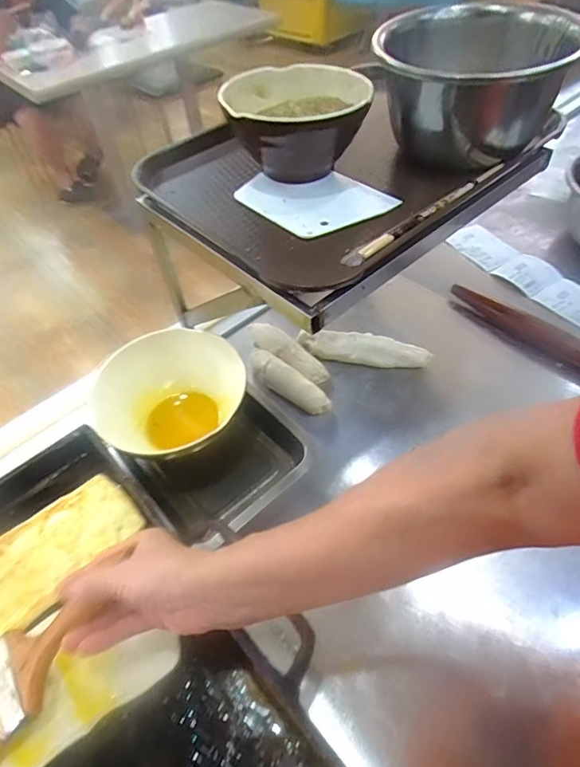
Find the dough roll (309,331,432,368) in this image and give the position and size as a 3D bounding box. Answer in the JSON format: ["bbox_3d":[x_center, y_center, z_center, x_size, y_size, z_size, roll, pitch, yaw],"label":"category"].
[{"bbox_3d":[0.112,-0.049,0.655,0.162,0.029,0.035,8,52,11],"label":"dough roll"}]

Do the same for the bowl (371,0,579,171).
[{"bbox_3d":[0.182,-0.298,0.471,0.174,0.109,0.201,24,56,23],"label":"bowl"}]

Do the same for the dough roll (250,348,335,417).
[{"bbox_3d":[-0.003,-0.002,0.628,0.132,0.025,0.038,33,60,28],"label":"dough roll"}]

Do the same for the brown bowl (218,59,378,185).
[{"bbox_3d":[0.011,-0.261,0.475,0.127,0.075,0.120,-3,50,3],"label":"brown bowl"}]

